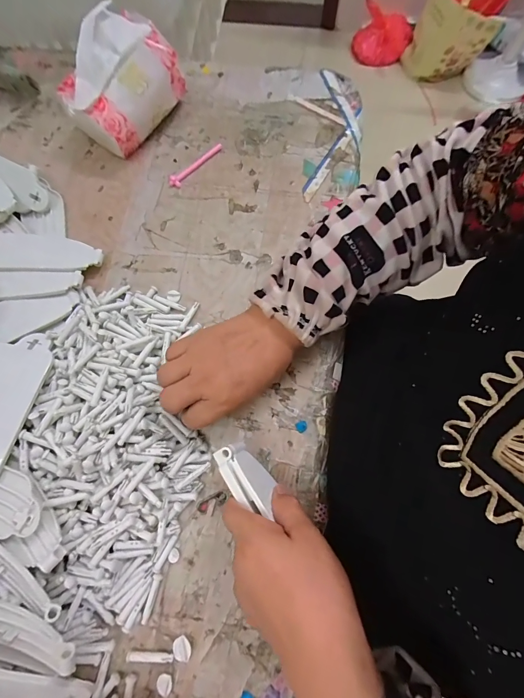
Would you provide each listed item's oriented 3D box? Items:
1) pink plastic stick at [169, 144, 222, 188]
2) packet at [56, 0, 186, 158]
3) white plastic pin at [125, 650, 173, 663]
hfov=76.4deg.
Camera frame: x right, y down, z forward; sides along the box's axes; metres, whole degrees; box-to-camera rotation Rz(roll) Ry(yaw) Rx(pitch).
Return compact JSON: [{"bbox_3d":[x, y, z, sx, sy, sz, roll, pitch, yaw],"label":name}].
[{"bbox_3d":[-0.085,-0.235,0.424,0.016,0.006,0.084,39,78,12],"label":"pink plastic stick"},{"bbox_3d":[-0.170,-0.317,0.407,0.095,0.093,0.135,33,77,10],"label":"packet"},{"bbox_3d":[-0.095,0.261,0.281,0.039,0.004,0.008,-1,73,1],"label":"white plastic pin"}]

